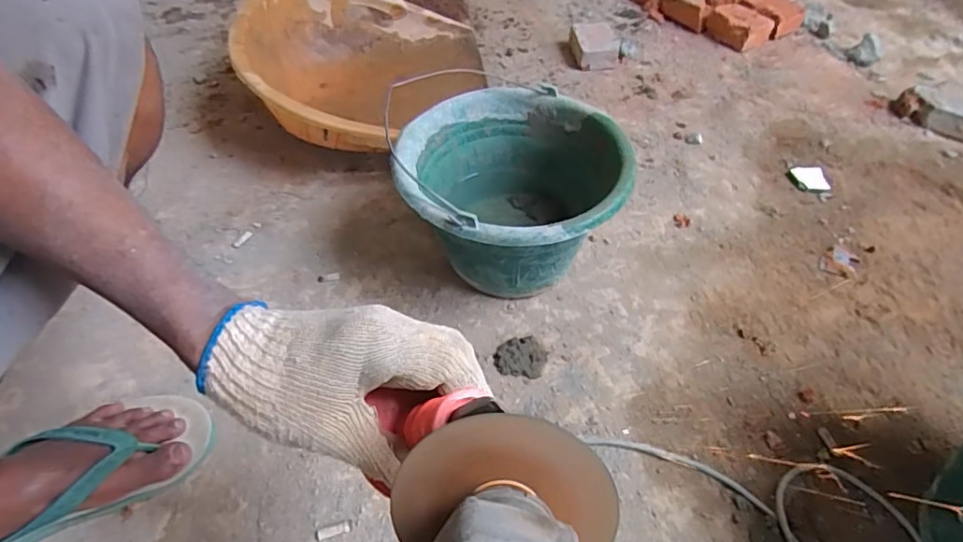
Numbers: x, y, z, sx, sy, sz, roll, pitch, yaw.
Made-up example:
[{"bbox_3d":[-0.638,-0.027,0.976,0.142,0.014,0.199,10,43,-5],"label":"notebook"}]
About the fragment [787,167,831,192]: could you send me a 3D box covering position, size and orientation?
[{"bbox_3d":[0.513,-0.141,0.846,0.054,0.011,0.051,-5,51,-6],"label":"fragment"}]

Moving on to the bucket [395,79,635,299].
[{"bbox_3d":[0.036,-0.083,0.683,0.255,0.193,0.249,1,51,-1],"label":"bucket"}]

